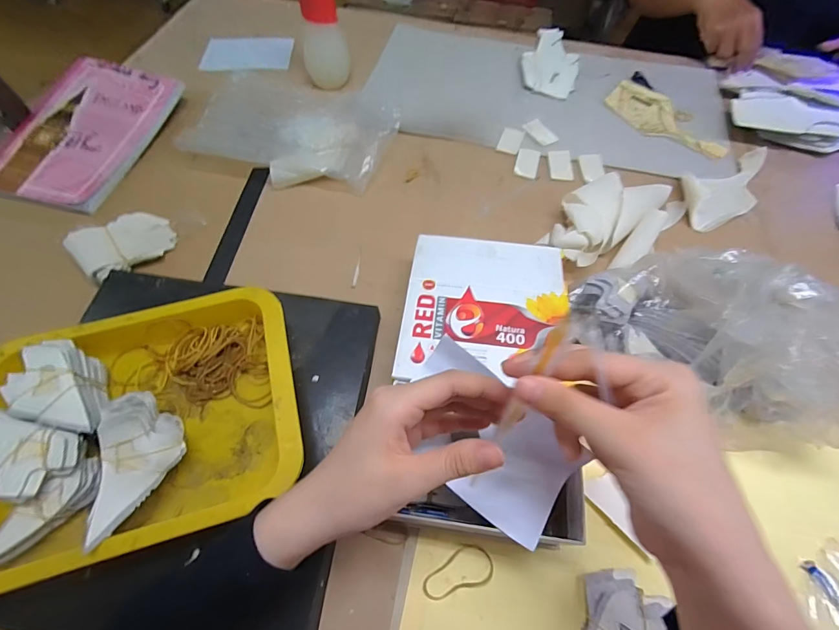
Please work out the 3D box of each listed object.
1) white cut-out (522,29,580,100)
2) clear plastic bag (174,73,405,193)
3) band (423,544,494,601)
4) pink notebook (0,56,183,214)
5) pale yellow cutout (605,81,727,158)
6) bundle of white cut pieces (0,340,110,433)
[{"bbox_3d":[0.225,-0.436,0.657,0.090,0.006,0.185,11,63,7],"label":"white cut-out"},{"bbox_3d":[-0.183,-0.269,0.560,0.289,0.038,0.198,22,65,12],"label":"clear plastic bag"},{"bbox_3d":[0.030,0.208,0.314,0.058,0.004,0.032,-12,63,-5],"label":"band"},{"bbox_3d":[-0.474,-0.264,0.546,0.165,0.023,0.255,13,67,-2],"label":"pink notebook"},{"bbox_3d":[0.384,-0.309,0.605,0.089,0.004,0.200,-28,65,-13],"label":"pale yellow cutout"},{"bbox_3d":[-0.289,0.063,0.325,0.079,0.053,0.063,13,62,6],"label":"bundle of white cut pieces"}]

